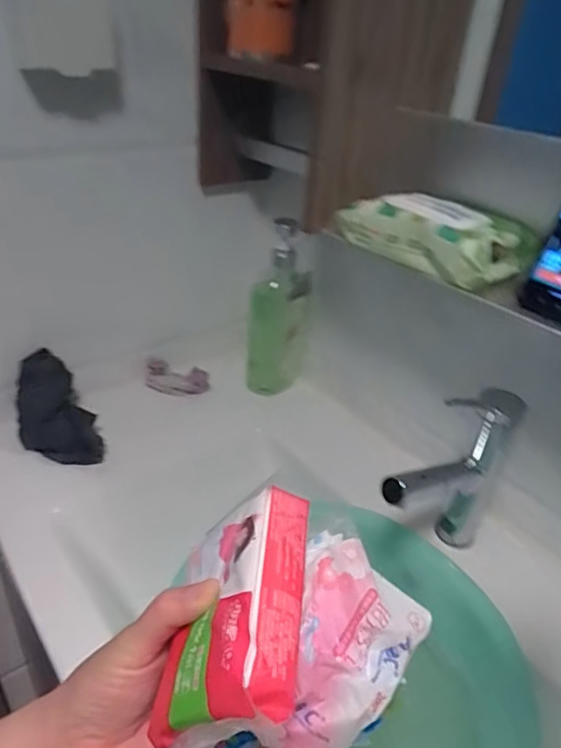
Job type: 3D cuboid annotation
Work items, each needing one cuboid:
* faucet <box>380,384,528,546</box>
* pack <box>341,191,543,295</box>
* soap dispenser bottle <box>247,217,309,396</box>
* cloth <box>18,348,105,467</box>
[{"bbox_3d":[0.178,0.125,0.593,0.184,0.203,0.048,-24,43,-37],"label":"faucet"},{"bbox_3d":[0.158,-0.148,0.578,0.110,0.053,0.190,-19,40,-32],"label":"pack"},{"bbox_3d":[-0.002,-0.095,0.862,0.092,0.268,0.053,4,33,-1],"label":"soap dispenser bottle"},{"bbox_3d":[-0.311,0.056,0.760,0.090,0.053,0.177,-22,73,-35],"label":"cloth"}]

